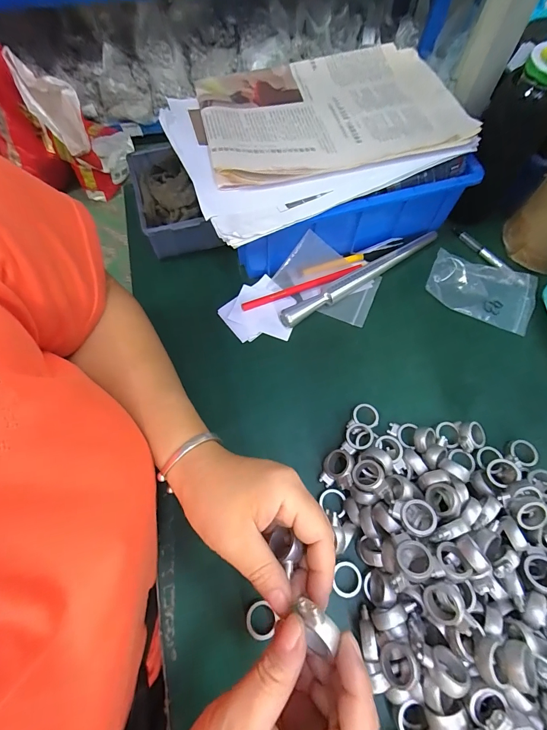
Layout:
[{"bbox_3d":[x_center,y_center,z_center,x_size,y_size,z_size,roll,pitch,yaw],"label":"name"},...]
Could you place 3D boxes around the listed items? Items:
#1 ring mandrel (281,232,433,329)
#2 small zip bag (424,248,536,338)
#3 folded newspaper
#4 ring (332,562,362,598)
[{"bbox_3d":[0.107,-0.107,0.402,0.229,0.020,0.018,-32,70,-14],"label":"ring mandrel"},{"bbox_3d":[0.247,-0.089,0.399,0.119,0.014,0.079,20,67,8],"label":"small zip bag"},{"bbox_3d":[0.063,-0.289,0.382,0.277,0.029,0.187,-9,66,-4],"label":"folded newspaper"},{"bbox_3d":[0.062,0.179,0.279,0.023,0.005,0.025,0,66,0],"label":"ring"}]

